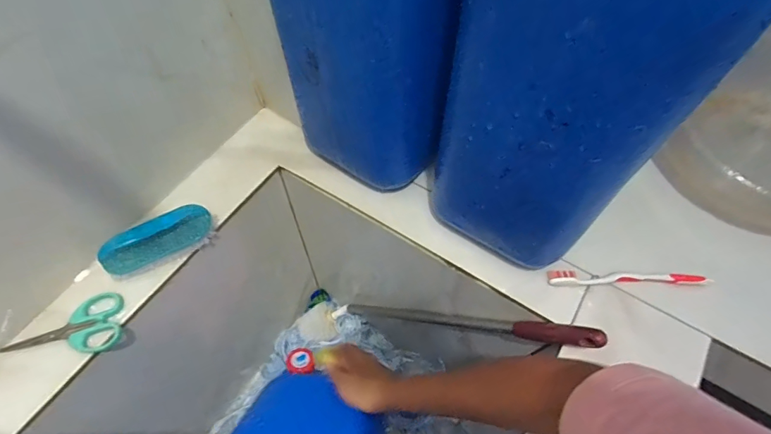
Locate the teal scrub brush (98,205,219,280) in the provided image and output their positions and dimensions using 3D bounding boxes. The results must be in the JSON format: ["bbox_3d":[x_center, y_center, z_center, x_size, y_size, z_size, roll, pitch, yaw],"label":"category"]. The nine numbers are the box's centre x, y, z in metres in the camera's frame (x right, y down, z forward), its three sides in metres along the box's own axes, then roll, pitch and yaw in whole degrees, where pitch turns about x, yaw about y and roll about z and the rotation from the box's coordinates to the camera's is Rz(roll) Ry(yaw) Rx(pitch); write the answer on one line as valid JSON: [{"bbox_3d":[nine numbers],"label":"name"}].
[{"bbox_3d":[-0.257,0.028,0.488,0.121,0.044,0.035,-27,63,-15],"label":"teal scrub brush"}]

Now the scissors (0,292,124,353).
[{"bbox_3d":[-0.338,0.117,0.454,0.114,0.014,0.060,-8,60,-5],"label":"scissors"}]

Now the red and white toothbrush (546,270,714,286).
[{"bbox_3d":[0.274,0.066,0.479,0.178,0.016,0.019,-1,60,-1],"label":"red and white toothbrush"}]

